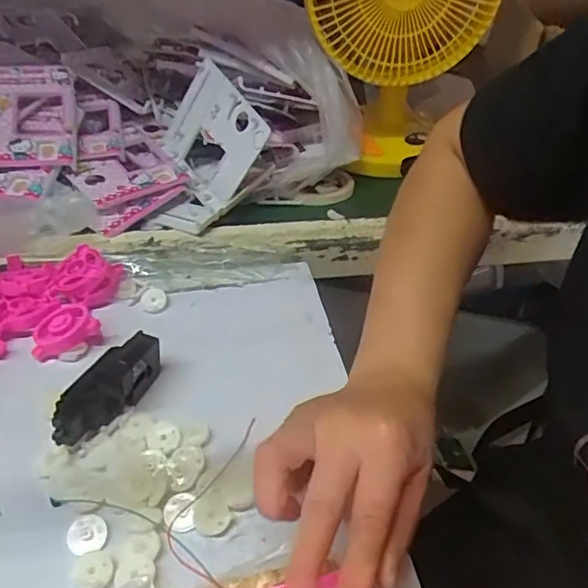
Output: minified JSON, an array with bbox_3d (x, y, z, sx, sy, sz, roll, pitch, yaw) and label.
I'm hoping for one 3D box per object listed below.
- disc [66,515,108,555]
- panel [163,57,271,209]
[{"bbox_3d":[-0.125,0.143,0.337,0.023,0.006,0.023,2,39,-2],"label":"disc"},{"bbox_3d":[-0.091,-0.180,0.639,0.019,0.110,0.145,7,40,-56],"label":"panel"}]

